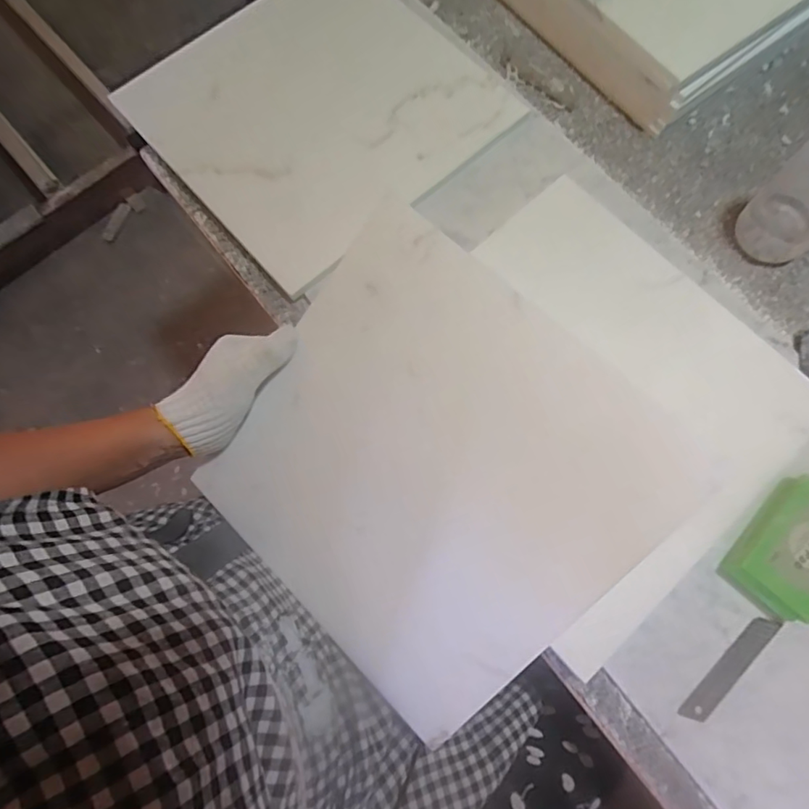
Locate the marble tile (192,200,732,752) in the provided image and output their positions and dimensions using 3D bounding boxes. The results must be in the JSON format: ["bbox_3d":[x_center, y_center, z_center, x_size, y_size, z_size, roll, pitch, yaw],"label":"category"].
[{"bbox_3d":[0.009,0.058,0.405,0.295,0.015,0.297,44,108,12],"label":"marble tile"}]

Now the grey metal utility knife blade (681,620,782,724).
[{"bbox_3d":[0.242,0.196,0.394,0.099,0.004,0.019,-42,82,-10],"label":"grey metal utility knife blade"}]

